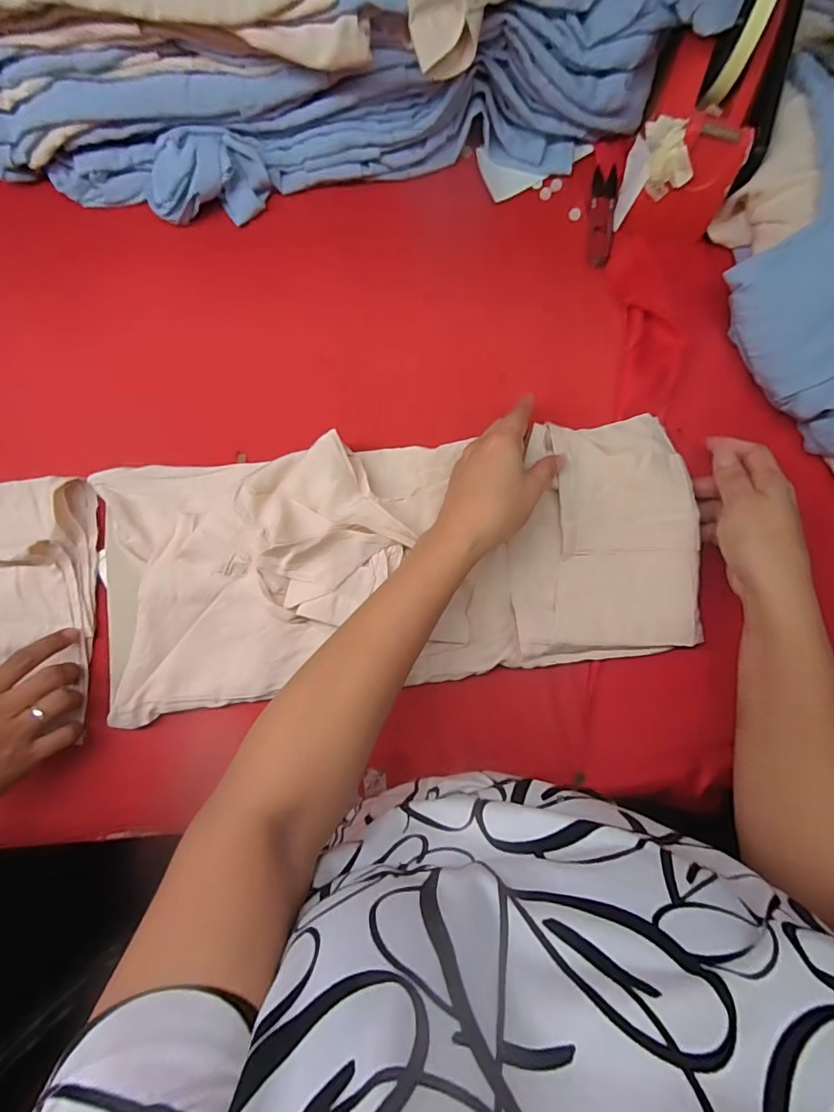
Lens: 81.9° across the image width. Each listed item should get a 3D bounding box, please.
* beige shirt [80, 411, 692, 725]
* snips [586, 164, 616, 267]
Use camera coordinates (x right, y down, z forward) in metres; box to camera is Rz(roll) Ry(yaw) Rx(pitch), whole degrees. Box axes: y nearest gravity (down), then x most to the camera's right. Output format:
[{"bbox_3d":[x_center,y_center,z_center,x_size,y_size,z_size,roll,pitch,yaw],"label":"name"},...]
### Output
[{"bbox_3d":[-0.024,0.007,0.396,0.486,0.048,0.209,-4,84,2],"label":"beige shirt"},{"bbox_3d":[0.174,-0.319,0.452,0.023,0.005,0.099,7,84,2],"label":"snips"}]

